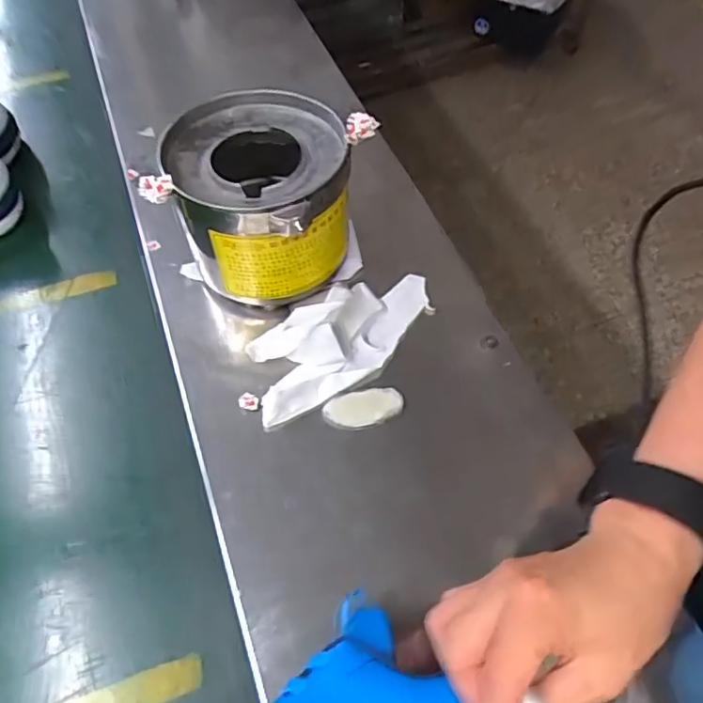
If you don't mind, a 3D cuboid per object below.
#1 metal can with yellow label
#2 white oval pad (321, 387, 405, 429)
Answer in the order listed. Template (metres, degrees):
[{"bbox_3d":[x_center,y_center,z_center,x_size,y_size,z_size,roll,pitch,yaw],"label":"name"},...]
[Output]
[{"bbox_3d":[-0.071,-0.118,0.488,0.134,0.125,0.139,1,58,-2],"label":"metal can with yellow label"},{"bbox_3d":[0.009,0.043,0.449,0.060,0.011,0.028,-11,59,-9],"label":"white oval pad"}]

